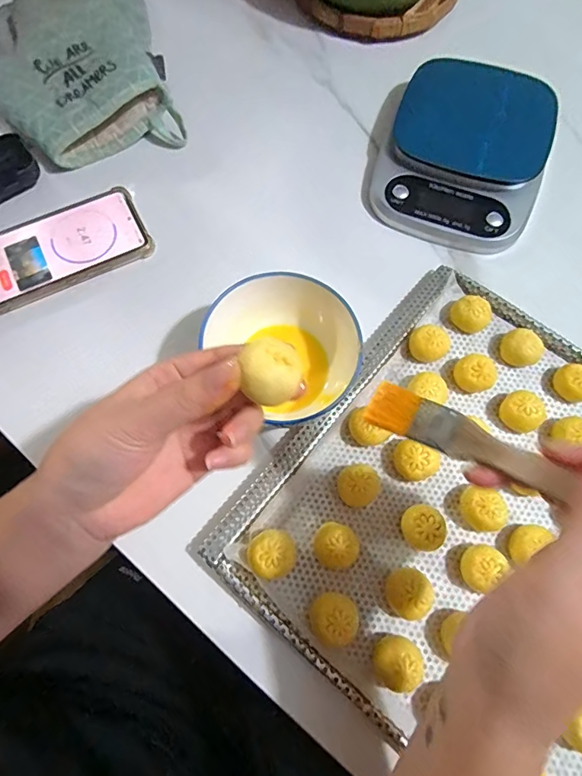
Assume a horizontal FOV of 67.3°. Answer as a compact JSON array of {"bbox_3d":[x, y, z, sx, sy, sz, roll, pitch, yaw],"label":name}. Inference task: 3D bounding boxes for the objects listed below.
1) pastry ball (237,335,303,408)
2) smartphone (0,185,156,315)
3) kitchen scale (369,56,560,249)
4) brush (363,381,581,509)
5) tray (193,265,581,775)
[{"bbox_3d":[-0.009,-0.007,0.191,0.025,0.017,0.025,-12,71,-4],"label":"pastry ball"},{"bbox_3d":[-0.210,-0.120,0.387,0.161,0.015,0.077,-27,73,-10],"label":"smartphone"},{"bbox_3d":[0.163,-0.225,0.417,0.153,0.035,0.191,20,72,7],"label":"kitchen scale"},{"bbox_3d":[0.097,0.031,0.193,0.140,0.013,0.020,26,71,33],"label":"brush"},{"bbox_3d":[0.183,0.119,0.300,0.392,0.027,0.309,39,75,12],"label":"tray"}]

